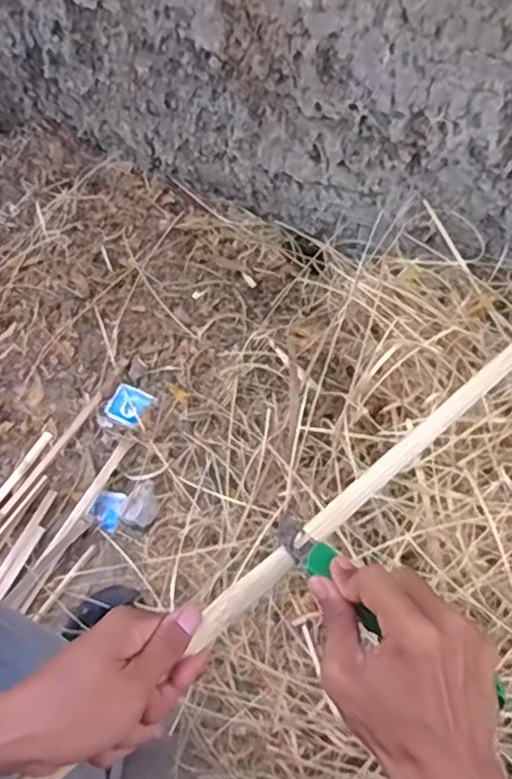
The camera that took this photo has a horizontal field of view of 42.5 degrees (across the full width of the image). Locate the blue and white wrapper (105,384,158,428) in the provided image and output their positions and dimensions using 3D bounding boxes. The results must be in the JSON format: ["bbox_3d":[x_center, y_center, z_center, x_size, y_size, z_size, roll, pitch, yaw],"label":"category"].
[{"bbox_3d":[-0.197,0.025,1.022,0.061,0.004,0.060,29,75,13],"label":"blue and white wrapper"}]

